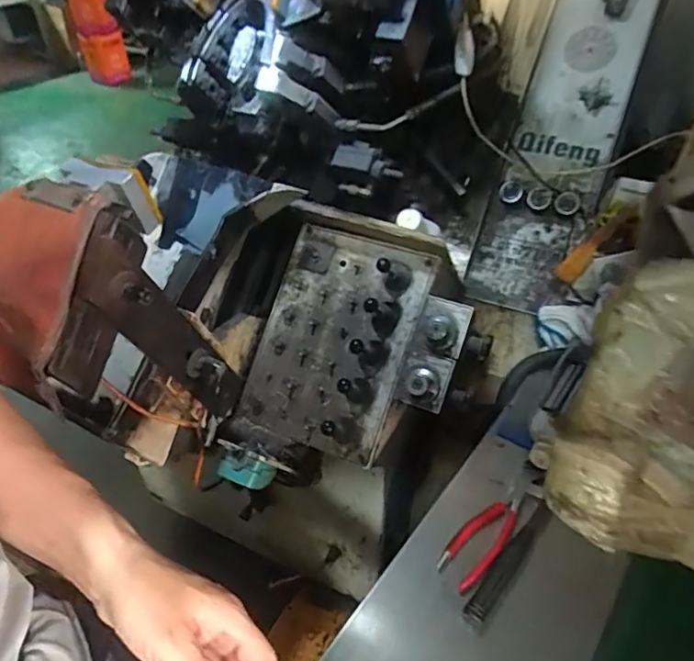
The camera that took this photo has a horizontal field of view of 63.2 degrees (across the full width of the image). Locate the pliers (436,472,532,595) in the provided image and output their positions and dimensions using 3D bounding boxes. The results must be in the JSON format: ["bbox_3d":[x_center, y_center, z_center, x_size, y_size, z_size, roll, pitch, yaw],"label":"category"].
[{"bbox_3d":[0.170,0.237,0.677,0.050,0.018,0.170,27,48,31],"label":"pliers"}]

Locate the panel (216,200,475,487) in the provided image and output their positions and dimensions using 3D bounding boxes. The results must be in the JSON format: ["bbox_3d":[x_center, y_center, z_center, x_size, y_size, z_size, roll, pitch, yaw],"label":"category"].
[{"bbox_3d":[-0.006,0.030,0.842,0.320,0.115,0.391,18,85,21],"label":"panel"}]

